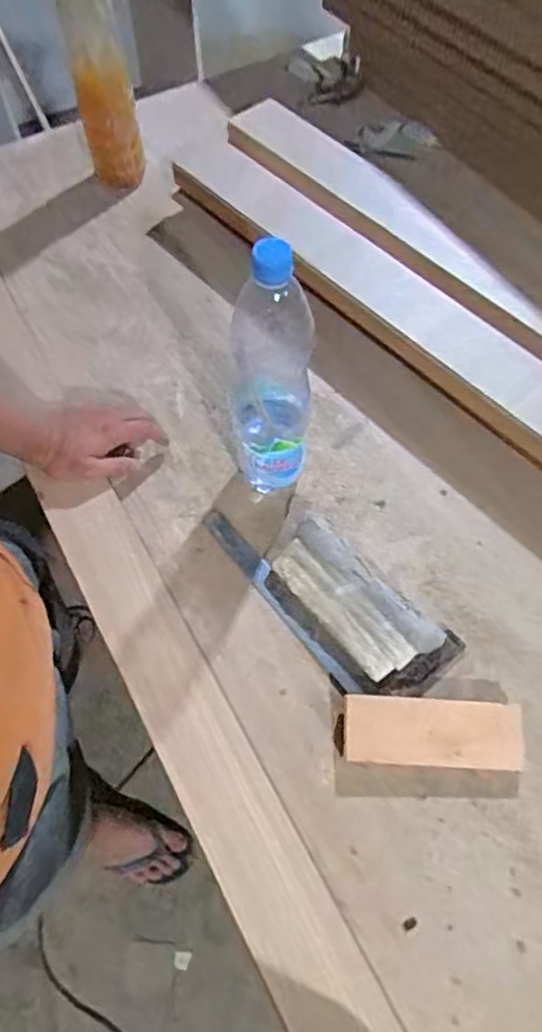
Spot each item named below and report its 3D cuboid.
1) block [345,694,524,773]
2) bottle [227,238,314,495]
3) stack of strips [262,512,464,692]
[{"bbox_3d":[0.160,0.215,0.615,0.168,0.029,0.061,3,62,2],"label":"block"},{"bbox_3d":[-0.001,-0.137,0.637,0.081,0.333,0.088,0,62,-1],"label":"bottle"},{"bbox_3d":[0.088,0.103,0.670,0.220,0.042,0.106,39,69,19],"label":"stack of strips"}]

